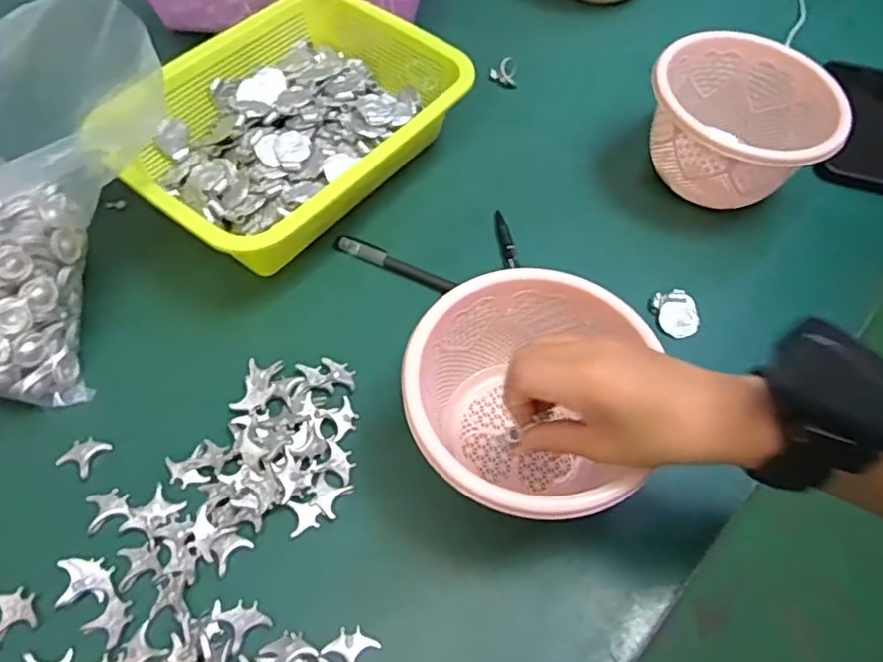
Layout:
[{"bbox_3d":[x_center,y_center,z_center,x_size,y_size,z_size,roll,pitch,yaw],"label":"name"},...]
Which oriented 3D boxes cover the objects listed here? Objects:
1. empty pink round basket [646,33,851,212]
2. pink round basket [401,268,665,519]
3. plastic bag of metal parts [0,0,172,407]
[{"bbox_3d":[0.237,-0.162,0.526,0.143,0.090,0.135,28,62,12],"label":"empty pink round basket"},{"bbox_3d":[0.044,0.047,0.391,0.132,0.090,0.142,2,59,-3],"label":"pink round basket"},{"bbox_3d":[-0.279,-0.089,0.420,0.134,0.150,0.234,17,60,6],"label":"plastic bag of metal parts"}]

